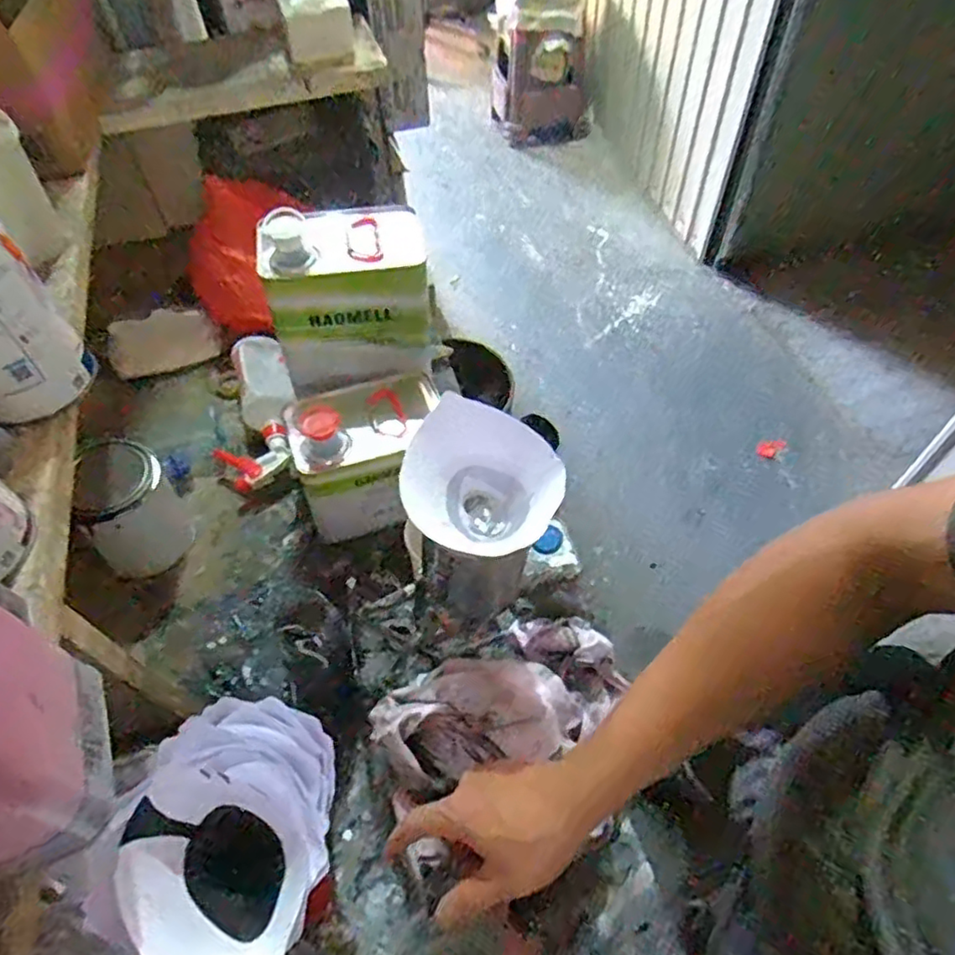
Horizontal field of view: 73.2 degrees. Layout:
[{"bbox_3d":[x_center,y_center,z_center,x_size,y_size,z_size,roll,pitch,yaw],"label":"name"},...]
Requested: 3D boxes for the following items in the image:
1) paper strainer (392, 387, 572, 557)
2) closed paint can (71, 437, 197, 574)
[{"bbox_3d":[0.003,0.010,0.488,0.120,0.097,0.115,14,57,13],"label":"paper strainer"},{"bbox_3d":[-0.391,0.039,0.733,0.099,0.128,0.103,-32,59,-18],"label":"closed paint can"}]

